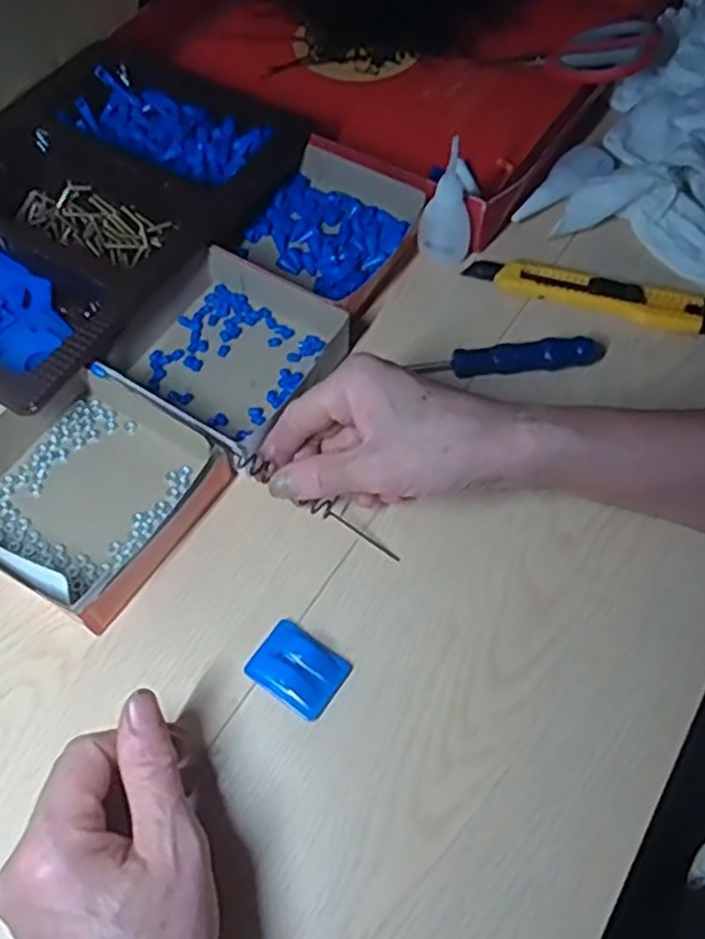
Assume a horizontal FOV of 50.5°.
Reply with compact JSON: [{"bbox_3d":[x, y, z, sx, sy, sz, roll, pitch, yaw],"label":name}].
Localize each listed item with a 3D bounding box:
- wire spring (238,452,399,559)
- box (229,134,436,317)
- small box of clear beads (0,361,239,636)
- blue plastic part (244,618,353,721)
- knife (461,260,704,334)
[{"bbox_3d":[-0.019,0.021,0.415,0.104,0.010,0.012,33,66,-1],"label":"wire spring"},{"bbox_3d":[-0.017,-0.167,0.516,0.116,0.037,0.115,29,65,14],"label":"box"},{"bbox_3d":[-0.155,0.005,0.426,0.136,0.037,0.131,32,66,15],"label":"small box of clear beads"},{"bbox_3d":[-0.027,0.100,0.380,0.045,0.013,0.036,33,66,16],"label":"blue plastic part"},{"bbox_3d":[0.165,-0.119,0.502,0.173,0.010,0.032,15,63,7],"label":"knife"}]

